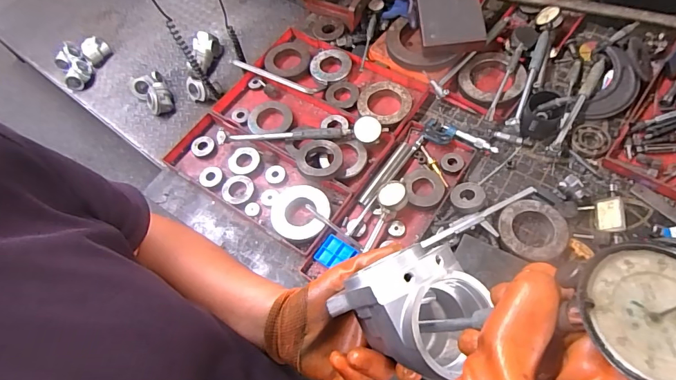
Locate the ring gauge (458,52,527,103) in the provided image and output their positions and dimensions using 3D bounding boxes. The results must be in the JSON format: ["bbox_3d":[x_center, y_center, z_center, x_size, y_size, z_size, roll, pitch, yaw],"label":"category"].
[{"bbox_3d":[0.331,-0.241,0.886,0.125,0.026,0.133,-3,61,6],"label":"ring gauge"}]

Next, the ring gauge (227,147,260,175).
[{"bbox_3d":[-0.194,-0.060,0.856,0.060,0.012,0.064,-3,61,6],"label":"ring gauge"}]

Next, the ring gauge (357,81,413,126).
[{"bbox_3d":[0.096,-0.188,0.884,0.116,0.024,0.116,5,61,16],"label":"ring gauge"}]

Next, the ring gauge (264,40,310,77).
[{"bbox_3d":[-0.120,-0.309,0.975,0.107,0.014,0.097,-13,60,1],"label":"ring gauge"}]

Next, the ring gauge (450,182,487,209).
[{"bbox_3d":[0.238,0.009,0.762,0.059,0.010,0.056,-9,53,15],"label":"ring gauge"}]

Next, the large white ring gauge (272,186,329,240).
[{"bbox_3d":[-0.072,0.040,0.789,0.109,0.031,0.118,-3,61,6],"label":"large white ring gauge"}]

